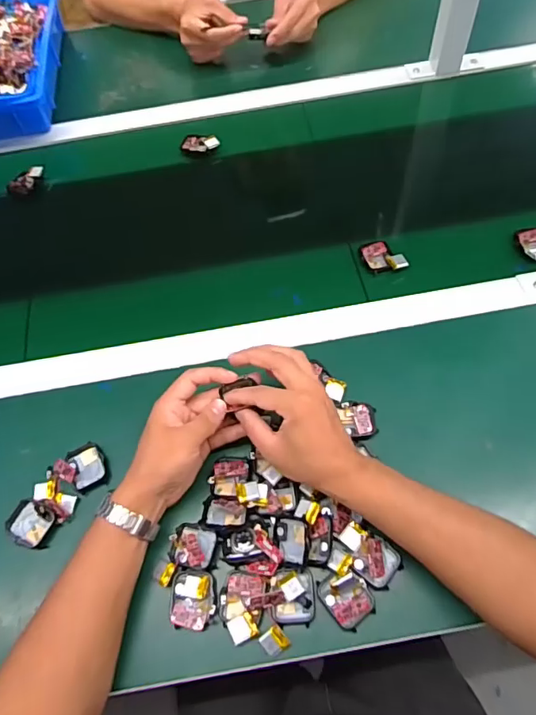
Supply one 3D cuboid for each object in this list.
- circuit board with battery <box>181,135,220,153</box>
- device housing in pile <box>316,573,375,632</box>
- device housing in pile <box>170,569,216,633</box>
[{"bbox_3d":[-0.100,-0.319,0.732,0.055,0.010,0.031,1,61,5],"label":"circuit board with battery"},{"bbox_3d":[0.069,0.209,0.427,0.038,0.022,0.044,-34,64,-13],"label":"device housing in pile"},{"bbox_3d":[-0.067,0.215,0.436,0.039,0.007,0.048,-5,61,2],"label":"device housing in pile"}]

